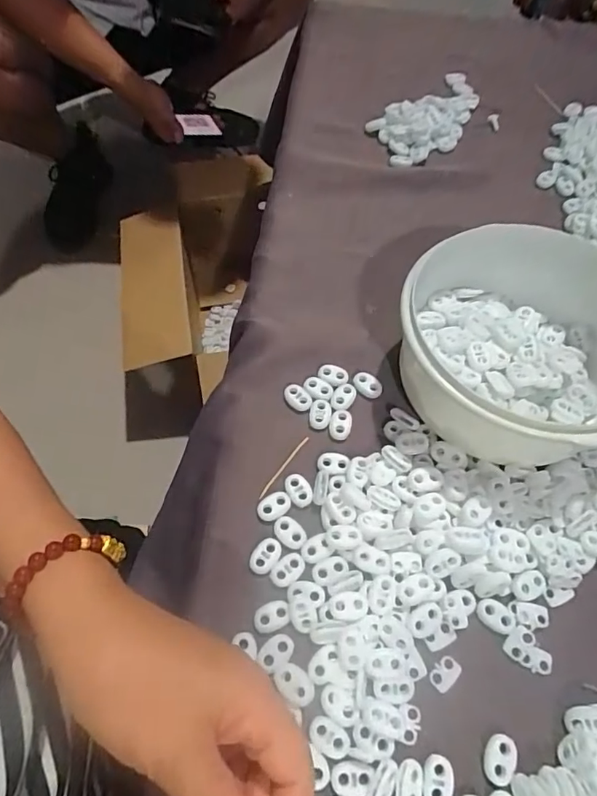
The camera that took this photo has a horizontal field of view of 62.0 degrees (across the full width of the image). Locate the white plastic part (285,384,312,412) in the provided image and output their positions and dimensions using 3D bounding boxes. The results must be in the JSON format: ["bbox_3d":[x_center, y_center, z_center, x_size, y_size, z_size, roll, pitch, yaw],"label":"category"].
[{"bbox_3d":[-0.001,-0.001,0.356,0.013,0.004,0.022,-38,68,-18],"label":"white plastic part"}]

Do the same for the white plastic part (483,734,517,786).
[{"bbox_3d":[0.104,0.186,0.256,0.015,0.004,0.022,23,64,13],"label":"white plastic part"}]

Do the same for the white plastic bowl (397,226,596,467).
[{"bbox_3d":[0.139,-0.032,0.327,0.146,0.070,0.141,0,62,0],"label":"white plastic bowl"}]

